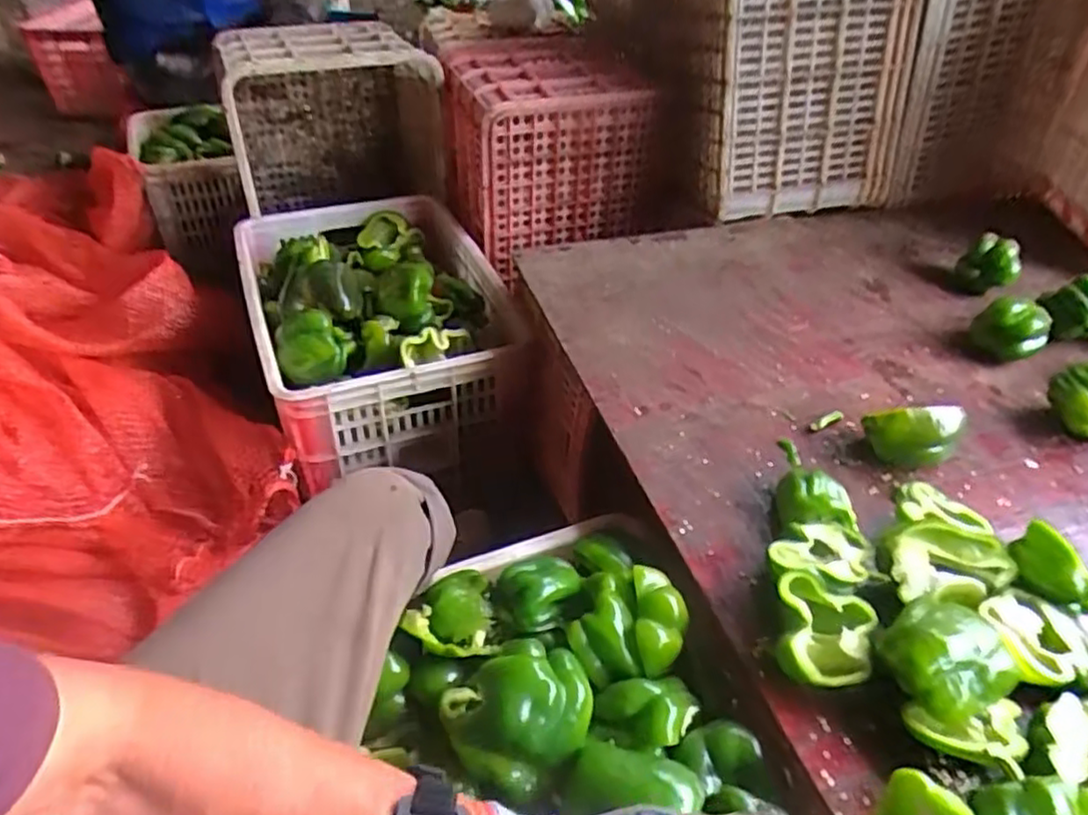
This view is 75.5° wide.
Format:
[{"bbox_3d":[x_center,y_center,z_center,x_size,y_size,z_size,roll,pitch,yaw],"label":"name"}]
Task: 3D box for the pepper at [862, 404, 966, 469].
[{"bbox_3d":[0.372,0.029,0.701,0.094,0.064,0.044,1,40,-2],"label":"pepper"}]

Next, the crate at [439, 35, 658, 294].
[{"bbox_3d":[-0.013,-0.524,1.381,0.342,0.292,0.470,-9,43,-10],"label":"crate"}]

